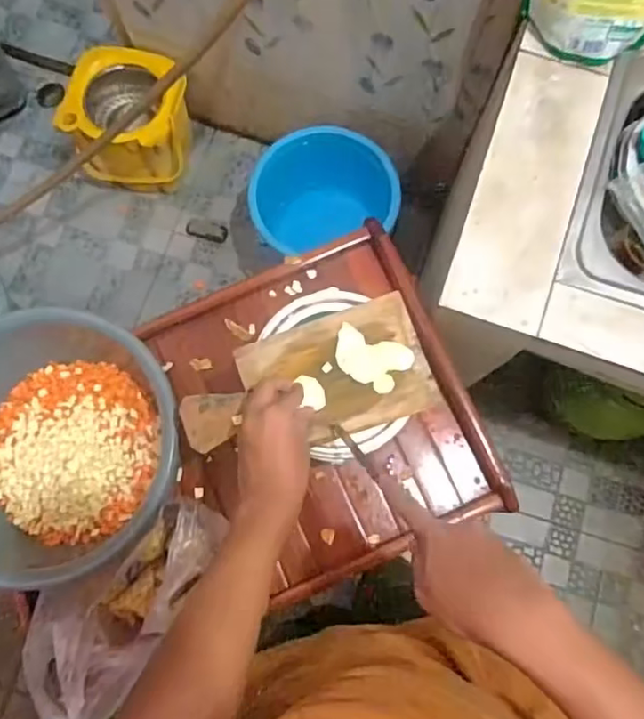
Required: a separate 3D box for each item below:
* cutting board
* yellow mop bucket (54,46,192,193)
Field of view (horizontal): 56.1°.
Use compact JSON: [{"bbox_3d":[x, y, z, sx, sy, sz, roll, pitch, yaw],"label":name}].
[{"bbox_3d":[-0.017,0.020,0.627,0.255,0.017,0.124,-14,79,-2],"label":"cutting board"},{"bbox_3d":[-0.455,-0.561,1.457,0.273,0.286,0.219,5,78,1],"label":"yellow mop bucket"}]

